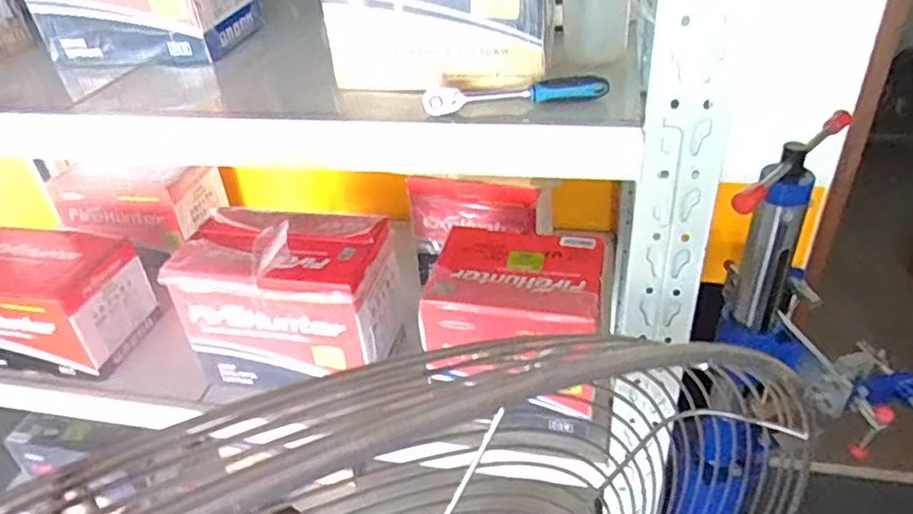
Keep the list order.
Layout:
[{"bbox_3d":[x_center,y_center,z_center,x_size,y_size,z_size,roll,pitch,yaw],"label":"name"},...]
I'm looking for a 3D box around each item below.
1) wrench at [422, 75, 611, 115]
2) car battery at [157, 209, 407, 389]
[{"bbox_3d":[0.061,-0.168,0.664,0.189,0.022,0.026,-3,36,2],"label":"wrench"},{"bbox_3d":[-0.266,0.067,1.042,0.308,0.231,0.180,5,36,12],"label":"car battery"}]

